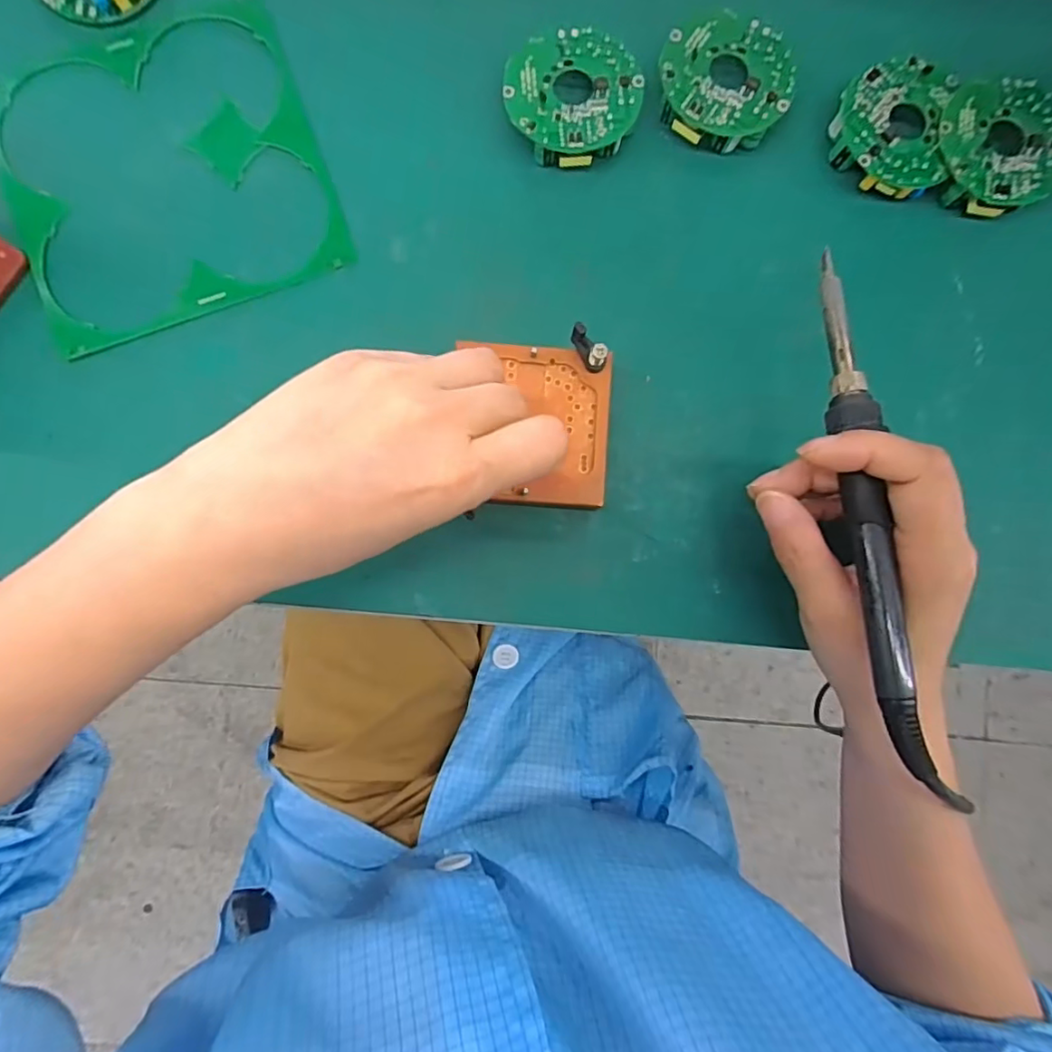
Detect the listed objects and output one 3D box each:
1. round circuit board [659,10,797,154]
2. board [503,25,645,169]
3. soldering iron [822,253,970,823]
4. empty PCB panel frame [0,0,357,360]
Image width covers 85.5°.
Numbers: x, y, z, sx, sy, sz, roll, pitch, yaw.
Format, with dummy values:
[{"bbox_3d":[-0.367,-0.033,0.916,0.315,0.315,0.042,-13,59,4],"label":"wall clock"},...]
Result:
[{"bbox_3d":[0.097,-0.218,0.278,0.063,0.015,0.060,0,86,-3],"label":"round circuit board"},{"bbox_3d":[0.023,-0.208,0.276,0.063,0.015,0.062,0,86,-3],"label":"board"},{"bbox_3d":[0.137,-0.006,0.219,0.025,0.014,0.212,-4,80,-3],"label":"soldering iron"},{"bbox_3d":[-0.174,-0.170,0.276,0.147,0.004,0.145,-21,88,-3],"label":"empty PCB panel frame"}]

